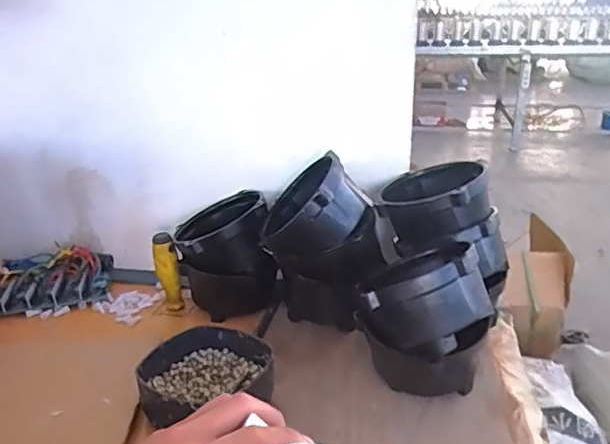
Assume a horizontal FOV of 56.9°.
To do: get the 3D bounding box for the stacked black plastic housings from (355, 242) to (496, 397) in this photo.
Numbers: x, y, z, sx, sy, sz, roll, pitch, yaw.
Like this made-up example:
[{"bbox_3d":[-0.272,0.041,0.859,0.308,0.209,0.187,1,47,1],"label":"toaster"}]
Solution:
[{"bbox_3d":[0.123,0.086,0.576,0.124,0.146,0.131,5,22,16],"label":"stacked black plastic housings"}]

